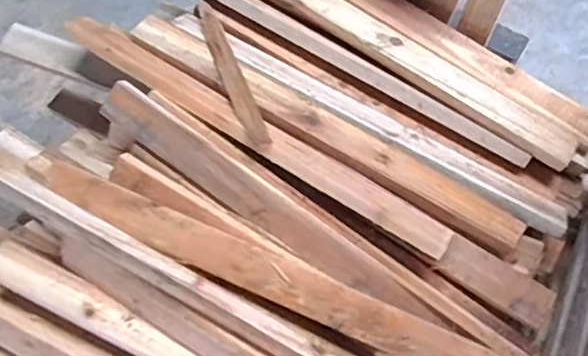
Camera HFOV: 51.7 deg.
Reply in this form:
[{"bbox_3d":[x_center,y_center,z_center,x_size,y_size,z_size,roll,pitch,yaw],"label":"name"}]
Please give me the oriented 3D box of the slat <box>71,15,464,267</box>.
[{"bbox_3d":[-0.045,-0.056,0.660,0.476,0.037,0.047,31,72,12],"label":"slat"}]

